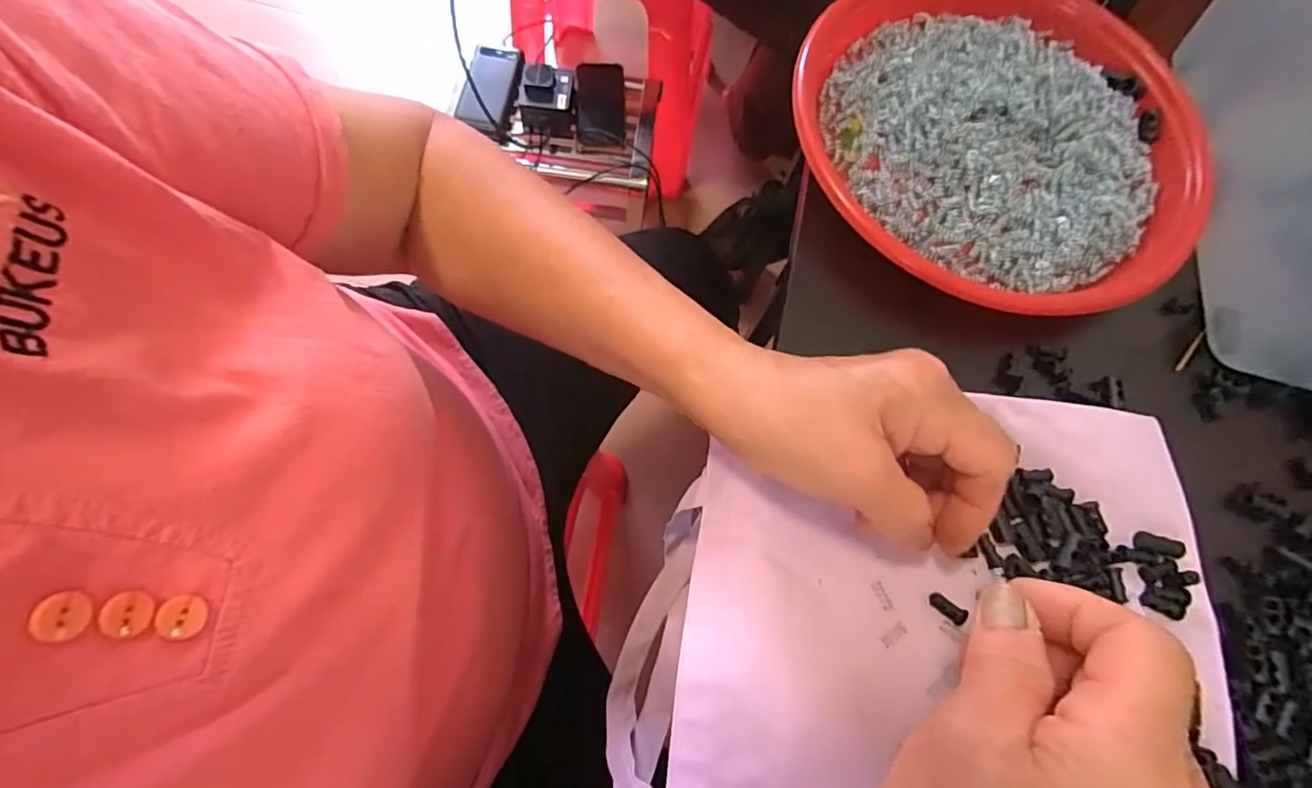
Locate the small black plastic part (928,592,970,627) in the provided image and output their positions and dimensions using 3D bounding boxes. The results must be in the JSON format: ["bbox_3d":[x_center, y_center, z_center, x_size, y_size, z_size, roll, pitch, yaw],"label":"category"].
[{"bbox_3d":[0.135,0.099,0.267,0.017,0.004,0.007,36,73,8],"label":"small black plastic part"}]

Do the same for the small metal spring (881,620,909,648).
[{"bbox_3d":[0.108,0.109,0.262,0.014,0.004,0.006,-33,77,-14],"label":"small metal spring"}]

